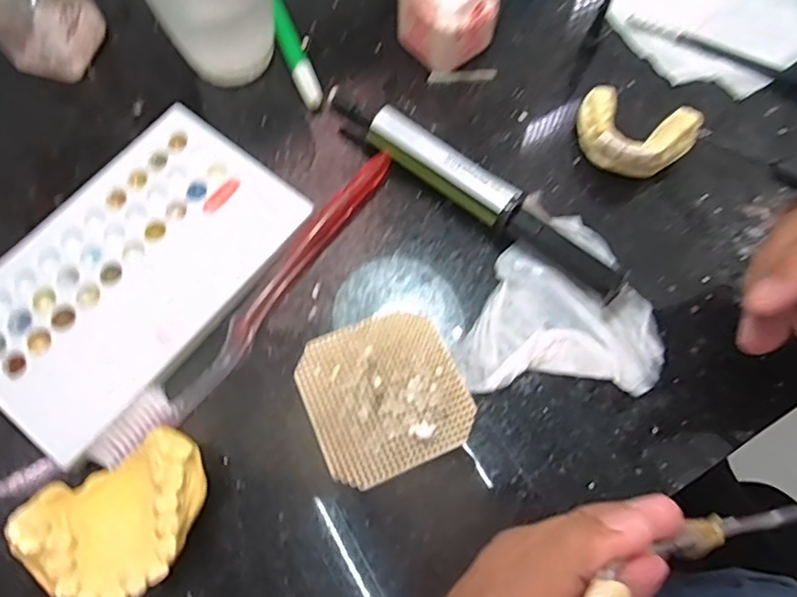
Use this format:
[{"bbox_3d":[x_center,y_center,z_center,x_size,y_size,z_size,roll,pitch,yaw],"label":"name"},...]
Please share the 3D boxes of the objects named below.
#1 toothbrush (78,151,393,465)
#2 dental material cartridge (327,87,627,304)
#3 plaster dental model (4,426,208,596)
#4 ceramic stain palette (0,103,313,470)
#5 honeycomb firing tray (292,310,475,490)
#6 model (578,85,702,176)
[{"bbox_3d":[-0.062,0.001,0.265,0.019,0.012,0.185,37,75,10],"label":"toothbrush"},{"bbox_3d":[0.036,-0.052,0.280,0.161,0.023,0.020,35,75,10],"label":"dental material cartridge"},{"bbox_3d":[-0.102,0.084,0.222,0.067,0.036,0.052,-39,77,-13],"label":"plaster dental model"},{"bbox_3d":[-0.124,-0.014,0.269,0.095,0.012,0.153,36,75,10],"label":"ceramic stain palette"},{"bbox_3d":[-0.006,0.042,0.253,0.065,0.010,0.065,-22,74,-8],"label":"honeycomb firing tray"},{"bbox_3d":[0.119,-0.083,0.289,0.056,0.027,0.043,19,72,5],"label":"model"}]

